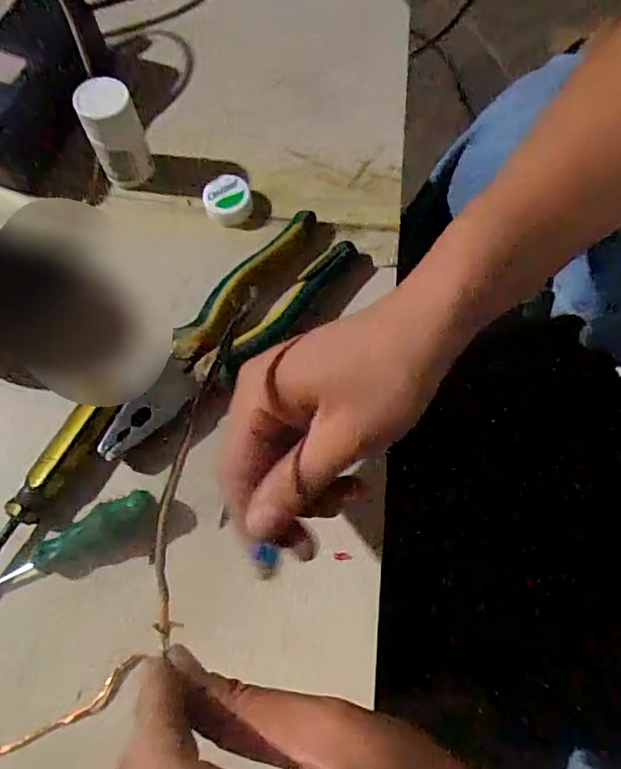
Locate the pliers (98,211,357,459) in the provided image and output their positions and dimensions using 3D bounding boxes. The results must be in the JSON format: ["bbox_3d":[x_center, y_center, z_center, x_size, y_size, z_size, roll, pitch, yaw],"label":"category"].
[{"bbox_3d":[-0.046,-0.028,0.330,0.053,0.024,0.189,39,77,11],"label":"pliers"}]

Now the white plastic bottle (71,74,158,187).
[{"bbox_3d":[-0.125,-0.160,0.355,0.034,0.062,0.035,-13,73,-3],"label":"white plastic bottle"}]

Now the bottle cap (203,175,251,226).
[{"bbox_3d":[-0.055,-0.122,0.365,0.031,0.019,0.034,0,73,1],"label":"bottle cap"}]

